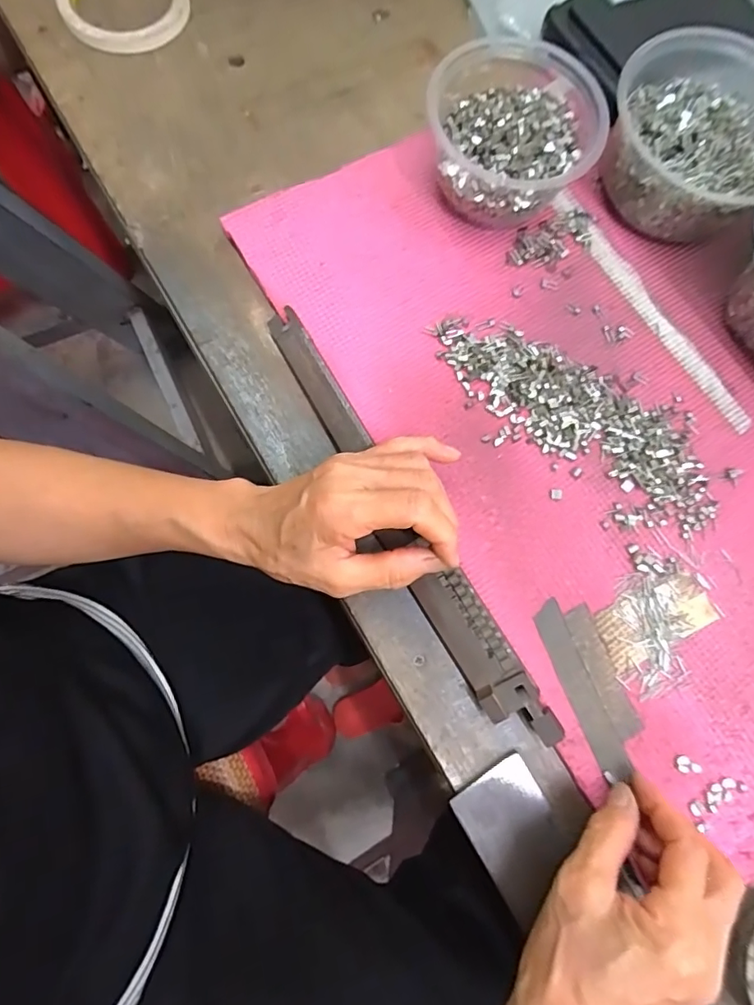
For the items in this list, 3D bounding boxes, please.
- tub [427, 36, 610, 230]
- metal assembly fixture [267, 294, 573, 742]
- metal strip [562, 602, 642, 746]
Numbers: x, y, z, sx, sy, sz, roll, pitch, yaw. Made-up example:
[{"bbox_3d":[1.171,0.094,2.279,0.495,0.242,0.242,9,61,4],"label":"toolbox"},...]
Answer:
[{"bbox_3d":[0.095,-0.252,0.362,0.110,0.071,0.109,0,78,-2],"label":"tub"},{"bbox_3d":[0.013,0.007,0.323,0.030,0.018,0.310,-29,80,-7],"label":"metal assembly fixture"},{"bbox_3d":[0.137,0.102,0.316,0.017,0.004,0.079,-21,79,-6],"label":"metal strip"}]

